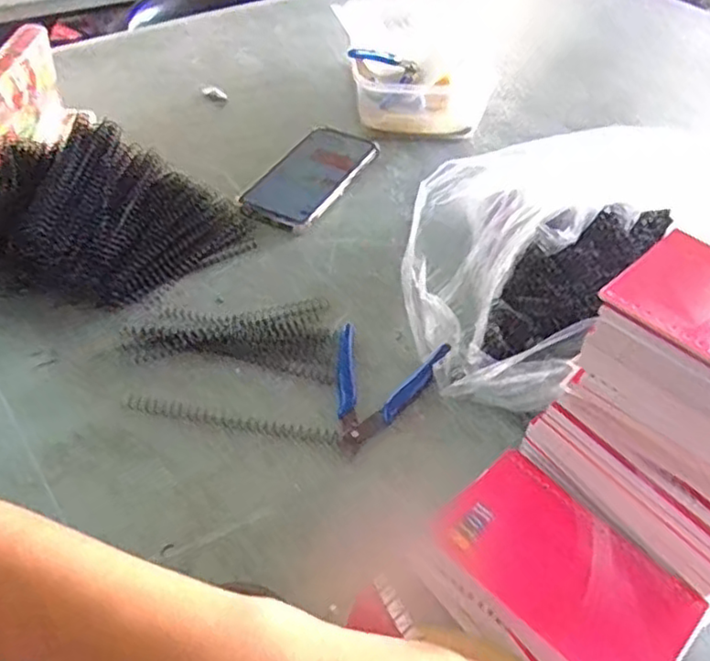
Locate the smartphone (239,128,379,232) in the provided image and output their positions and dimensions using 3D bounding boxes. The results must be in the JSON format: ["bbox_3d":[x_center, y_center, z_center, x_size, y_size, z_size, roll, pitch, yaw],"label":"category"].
[{"bbox_3d":[-0.043,-0.163,0.700,0.081,0.012,0.185,25,50,18],"label":"smartphone"}]

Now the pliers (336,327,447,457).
[{"bbox_3d":[0.016,0.044,0.507,0.084,0.008,0.116,14,48,9],"label":"pliers"}]

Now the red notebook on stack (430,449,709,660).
[{"bbox_3d":[0.109,0.129,0.358,0.088,0.013,0.129,-35,58,-30],"label":"red notebook on stack"}]

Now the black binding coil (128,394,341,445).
[{"bbox_3d":[-0.089,0.066,0.489,0.154,0.007,0.014,8,47,4],"label":"black binding coil"}]

